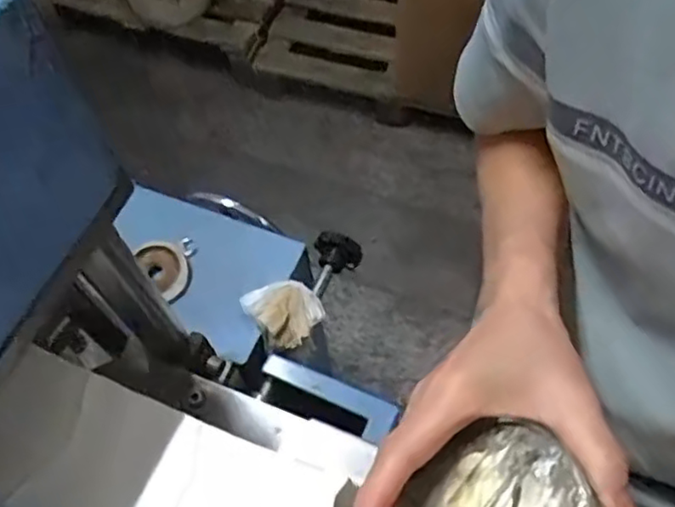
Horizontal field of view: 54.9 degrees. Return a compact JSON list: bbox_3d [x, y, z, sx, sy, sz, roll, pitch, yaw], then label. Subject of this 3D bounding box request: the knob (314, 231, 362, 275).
[{"bbox_3d":[-0.002,0.000,0.793,0.056,0.027,0.042,15,65,11],"label":"knob"}]

